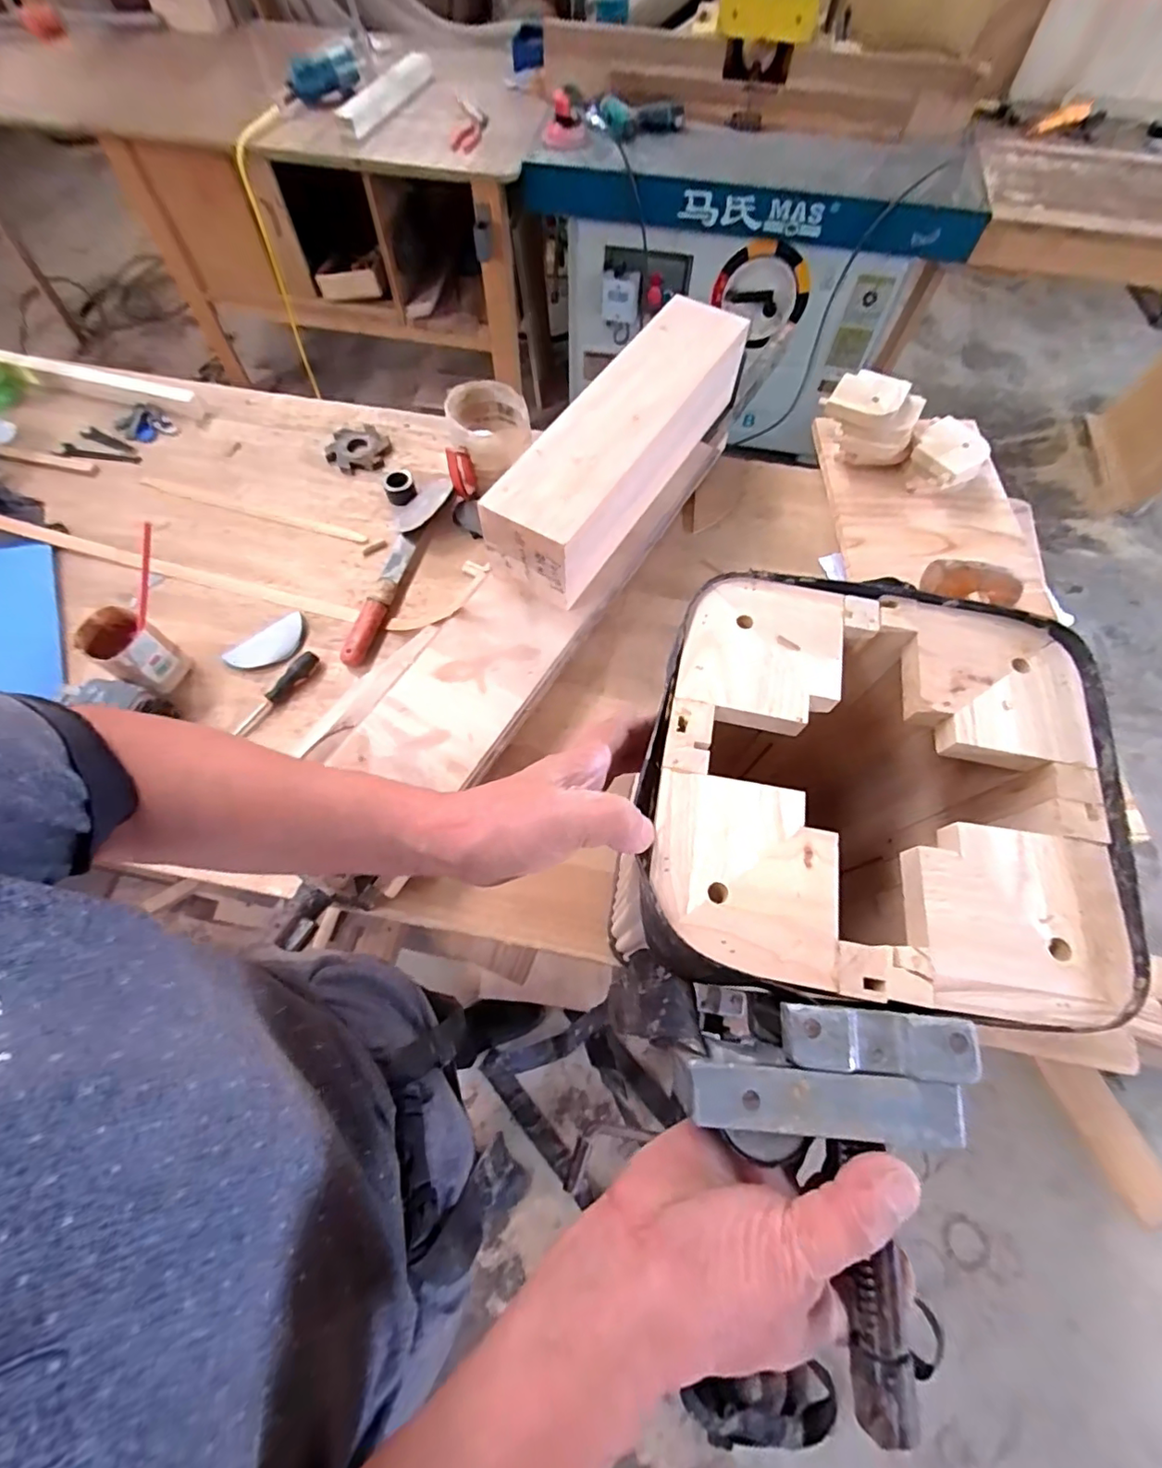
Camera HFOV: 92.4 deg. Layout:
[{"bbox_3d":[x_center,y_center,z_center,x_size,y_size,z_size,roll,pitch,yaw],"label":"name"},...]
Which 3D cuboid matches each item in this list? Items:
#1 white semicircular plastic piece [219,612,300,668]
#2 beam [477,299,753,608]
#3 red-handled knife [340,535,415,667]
[{"bbox_3d":[-0.426,-0.120,0.760,0.108,0.011,0.050,-34,71,-15],"label":"white semicircular plastic piece"},{"bbox_3d":[0.063,-0.393,0.755,0.139,0.107,0.484,29,69,11],"label":"beam"},{"bbox_3d":[-0.287,-0.195,0.794,0.037,0.027,0.226,10,66,4],"label":"red-handled knife"}]

